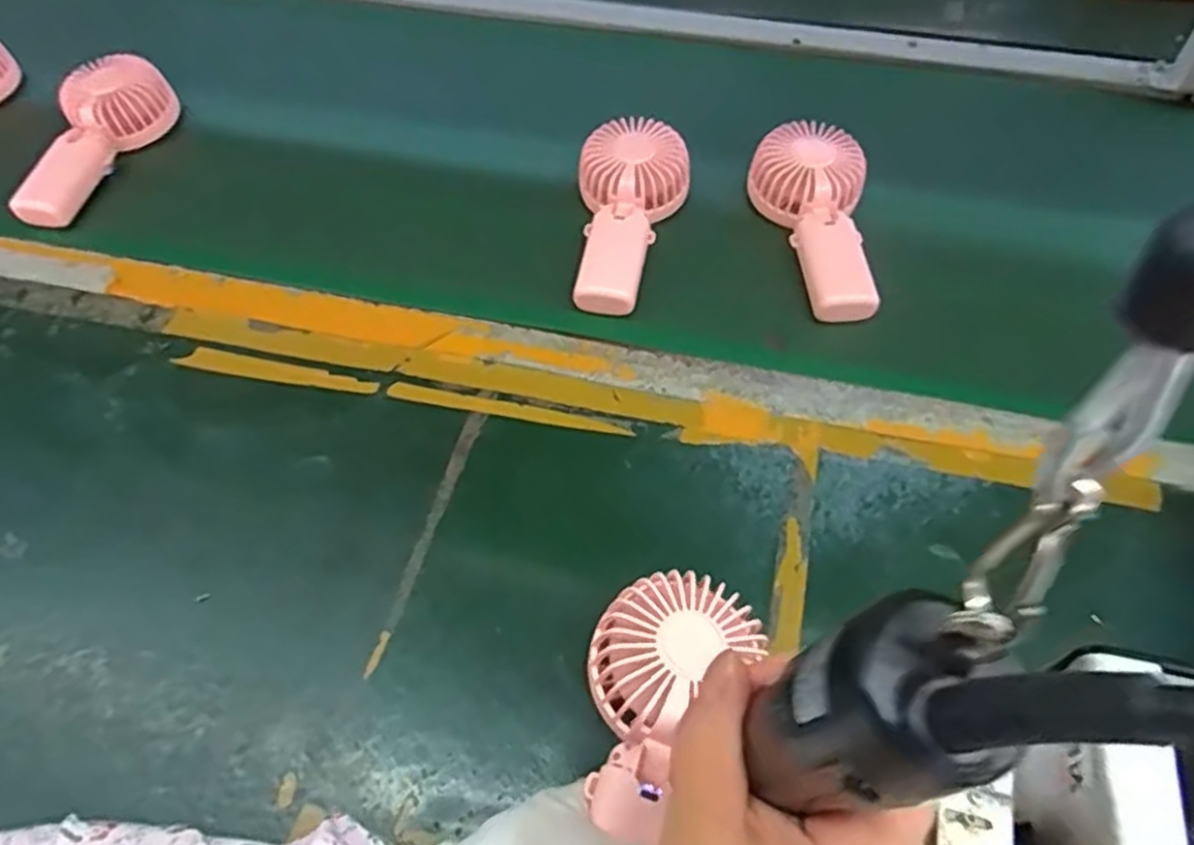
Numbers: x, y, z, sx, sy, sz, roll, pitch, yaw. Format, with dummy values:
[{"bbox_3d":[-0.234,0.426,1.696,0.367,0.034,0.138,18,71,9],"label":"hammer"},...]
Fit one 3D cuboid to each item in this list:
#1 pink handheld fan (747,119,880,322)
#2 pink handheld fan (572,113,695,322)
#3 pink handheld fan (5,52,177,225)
[{"bbox_3d":[0.163,-0.155,0.581,0.080,0.044,0.173,1,57,2],"label":"pink handheld fan"},{"bbox_3d":[0.025,-0.163,0.591,0.085,0.042,0.170,5,57,4],"label":"pink handheld fan"},{"bbox_3d":[-0.435,-0.243,0.663,0.081,0.048,0.178,5,57,4],"label":"pink handheld fan"}]

